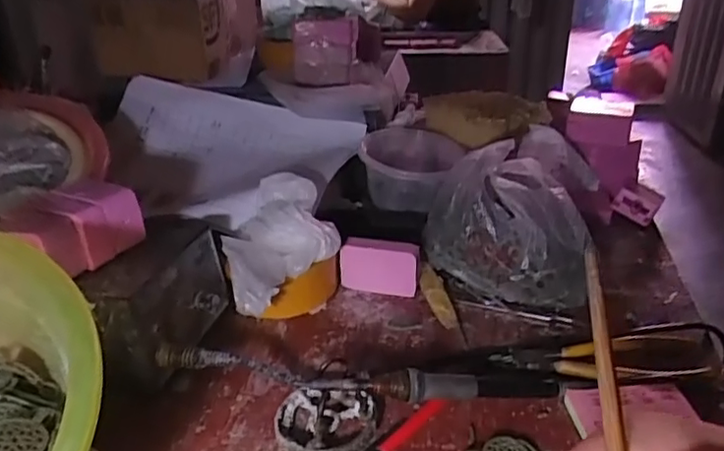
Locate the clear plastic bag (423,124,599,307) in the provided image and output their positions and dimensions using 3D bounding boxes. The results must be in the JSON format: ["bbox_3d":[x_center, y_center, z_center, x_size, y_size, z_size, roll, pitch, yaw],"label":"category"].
[{"bbox_3d":[0.133,-0.003,0.526,0.154,0.111,0.121,7,28,17],"label":"clear plastic bag"}]

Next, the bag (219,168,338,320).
[{"bbox_3d":[-0.067,0.006,0.487,0.090,0.053,0.131,-7,28,-11],"label":"bag"}]

